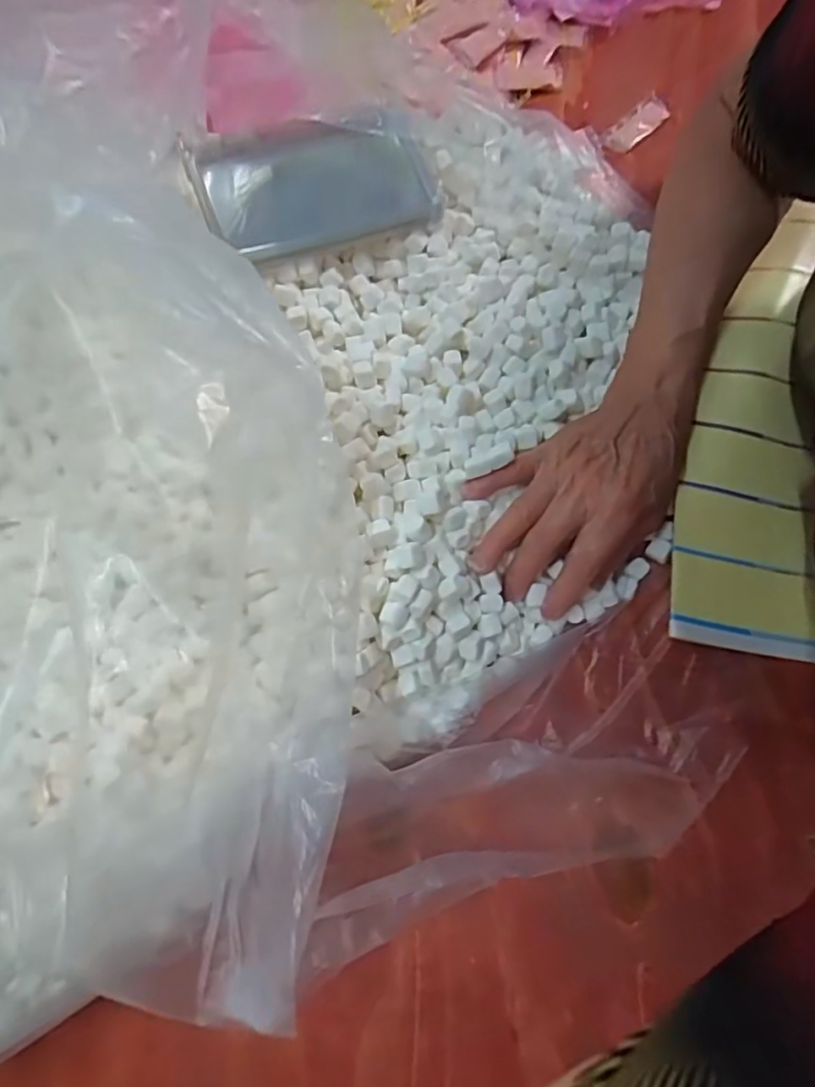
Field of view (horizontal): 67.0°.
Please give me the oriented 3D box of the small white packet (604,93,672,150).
[{"bbox_3d":[0.165,-0.302,0.443,0.052,0.004,0.021,-42,80,-7],"label":"small white packet"}]

